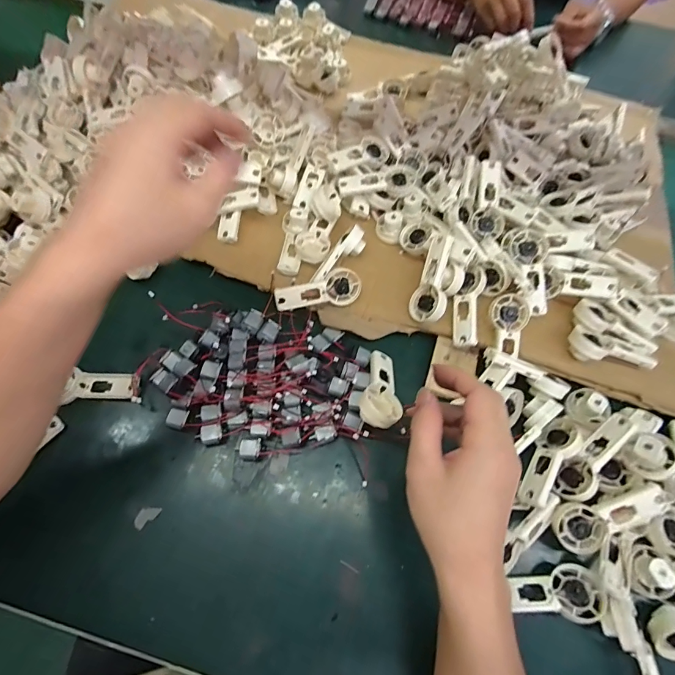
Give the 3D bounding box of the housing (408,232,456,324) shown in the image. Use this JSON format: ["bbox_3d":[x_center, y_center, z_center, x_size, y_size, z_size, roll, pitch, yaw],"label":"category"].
[{"bbox_3d":[0.100,-0.062,0.410,0.013,0.040,0.090,10,92,-40],"label":"housing"}]

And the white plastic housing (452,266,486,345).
[{"bbox_3d":[0.141,-0.037,0.419,0.029,0.019,0.094,13,76,3],"label":"white plastic housing"}]

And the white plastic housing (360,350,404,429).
[{"bbox_3d":[0.044,0.045,0.374,0.038,0.016,0.091,10,41,2],"label":"white plastic housing"}]

